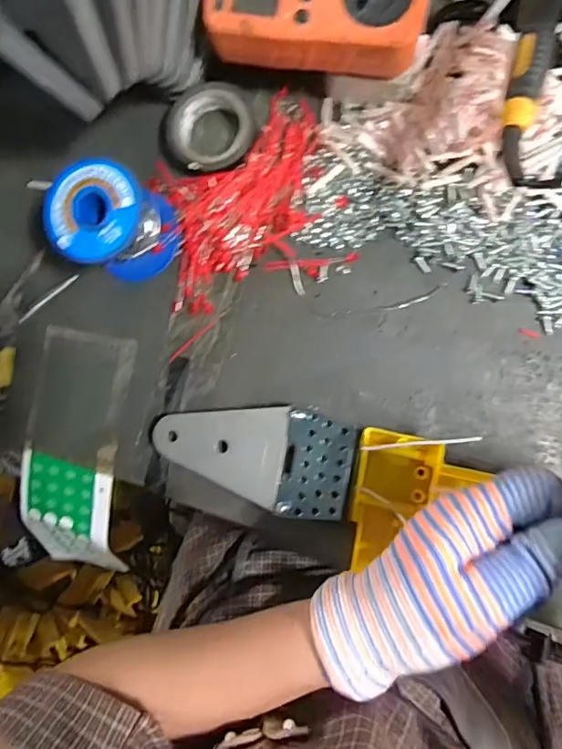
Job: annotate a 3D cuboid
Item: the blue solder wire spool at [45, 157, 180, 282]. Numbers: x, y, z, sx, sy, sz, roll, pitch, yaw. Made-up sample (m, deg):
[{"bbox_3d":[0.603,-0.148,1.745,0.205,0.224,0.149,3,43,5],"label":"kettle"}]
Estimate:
[{"bbox_3d":[-0.109,-0.099,0.333,0.064,0.055,0.061,0,87,6],"label":"blue solder wire spool"}]

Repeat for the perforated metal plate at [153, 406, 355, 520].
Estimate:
[{"bbox_3d":[-0.020,0.052,0.335,0.135,0.037,0.068,8,90,6],"label":"perforated metal plate"}]

